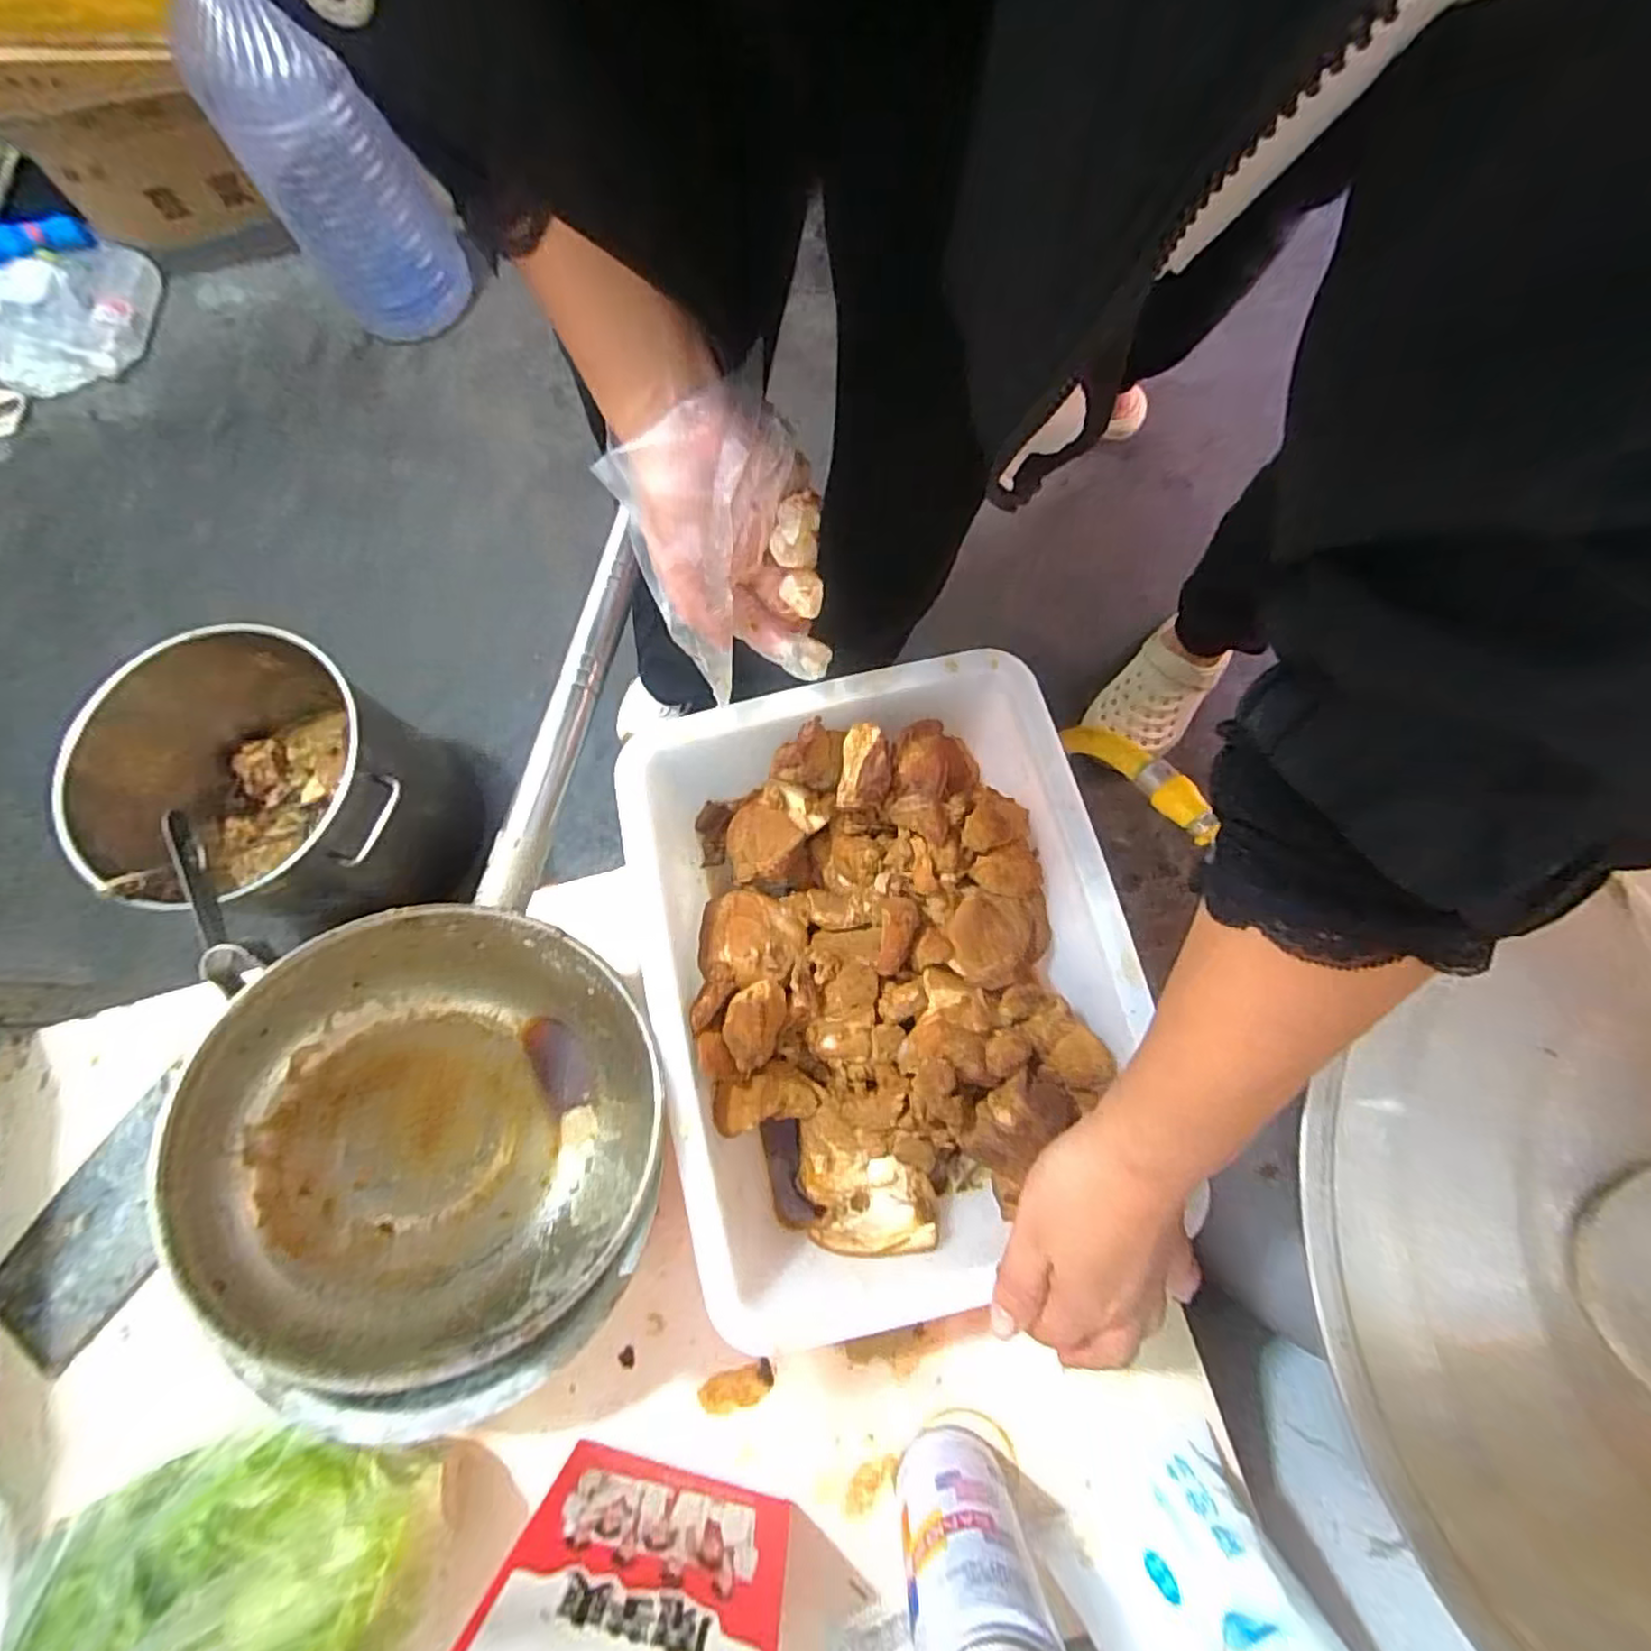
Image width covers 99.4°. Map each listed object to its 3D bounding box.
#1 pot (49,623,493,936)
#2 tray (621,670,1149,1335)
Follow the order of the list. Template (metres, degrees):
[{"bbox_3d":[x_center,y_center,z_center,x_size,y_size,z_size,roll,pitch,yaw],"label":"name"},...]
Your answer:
[{"bbox_3d":[-0.648,-0.036,0.866,0.348,0.280,0.289,20,80,5],"label":"pot"},{"bbox_3d":[0.033,0.079,0.401,0.244,0.091,0.314,-14,79,-2],"label":"tray"}]

